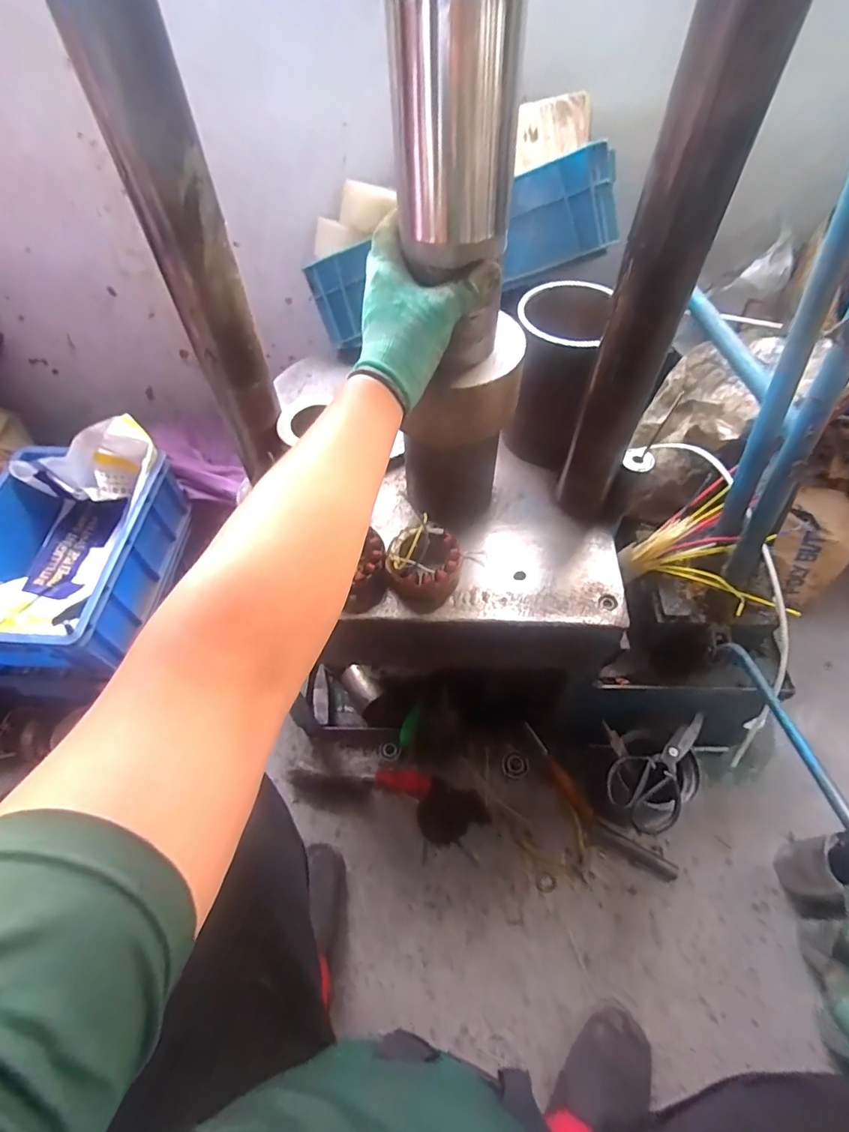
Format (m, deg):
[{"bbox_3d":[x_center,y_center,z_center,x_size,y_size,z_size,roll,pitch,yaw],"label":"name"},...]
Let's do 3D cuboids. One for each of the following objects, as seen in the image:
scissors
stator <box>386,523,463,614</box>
[{"bbox_3d":[0.336,0.283,0.752,0.098,0.024,0.191,29,61,19],"label":"scissors"},{"bbox_3d":[0.000,-0.002,0.605,0.084,0.051,0.093,18,58,13],"label":"stator"}]

